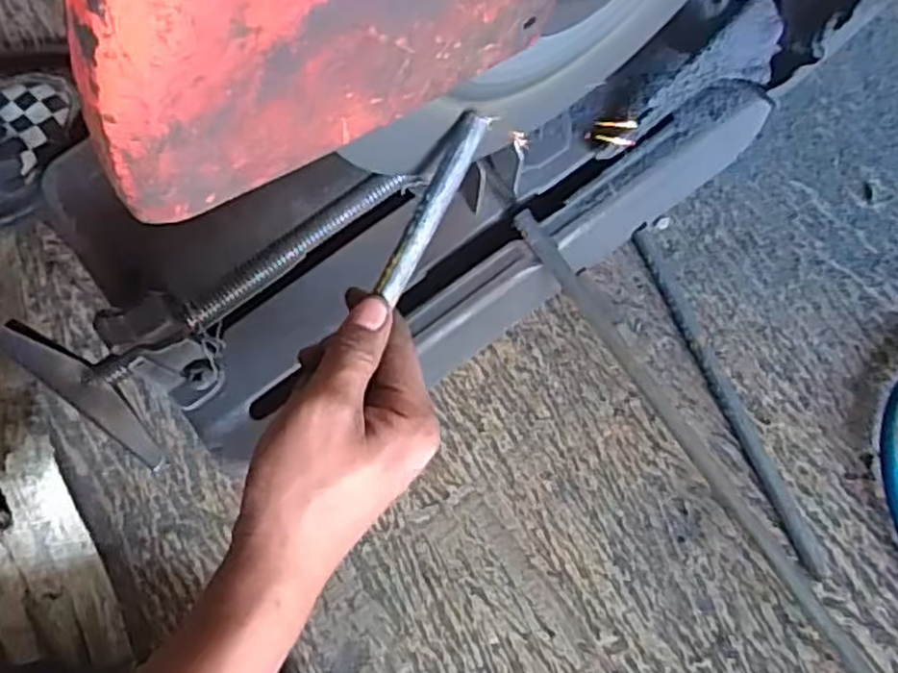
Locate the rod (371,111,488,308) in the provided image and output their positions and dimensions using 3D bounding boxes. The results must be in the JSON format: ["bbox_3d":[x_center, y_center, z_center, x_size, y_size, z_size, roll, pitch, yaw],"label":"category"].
[{"bbox_3d":[-0.008,-0.054,0.328,0.011,0.007,0.087,31,105,8],"label":"rod"}]

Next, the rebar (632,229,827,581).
[{"bbox_3d":[0.188,0.039,0.519,0.016,0.011,0.250,-22,77,-4],"label":"rebar"}]

